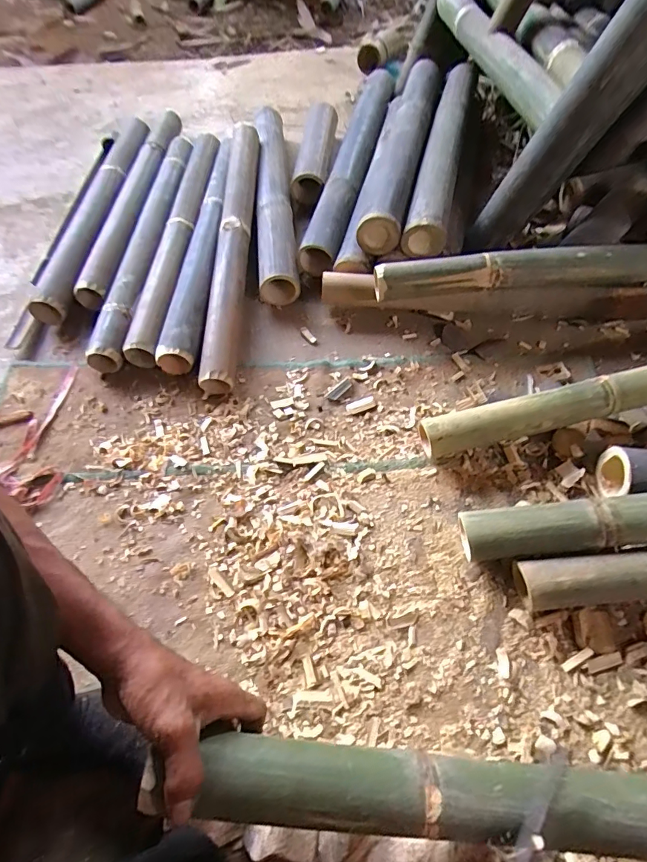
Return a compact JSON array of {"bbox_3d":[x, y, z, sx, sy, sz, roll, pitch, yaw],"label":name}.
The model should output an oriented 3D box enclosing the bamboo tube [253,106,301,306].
[{"bbox_3d":[-0.100,-0.492,0.929,0.072,0.072,0.561,-4,63,0],"label":"bamboo tube"}]

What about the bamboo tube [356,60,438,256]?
[{"bbox_3d":[0.158,-0.582,0.927,0.088,0.074,0.587,11,60,9],"label":"bamboo tube"}]

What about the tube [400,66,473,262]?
[{"bbox_3d":[0.242,-0.559,0.898,0.077,0.064,0.567,12,60,10],"label":"tube"}]

